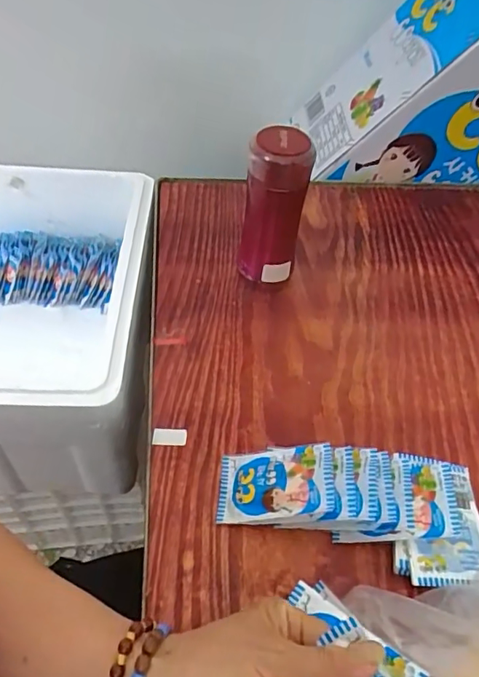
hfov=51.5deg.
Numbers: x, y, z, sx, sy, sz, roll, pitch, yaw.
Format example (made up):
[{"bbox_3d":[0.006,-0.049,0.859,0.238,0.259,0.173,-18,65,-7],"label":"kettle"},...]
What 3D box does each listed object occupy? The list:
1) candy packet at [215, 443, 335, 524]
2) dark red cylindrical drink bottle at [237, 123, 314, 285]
[{"bbox_3d":[0.030,0.127,0.439,0.103,0.008,0.064,-12,44,19],"label":"candy packet"},{"bbox_3d":[0.036,-0.132,0.561,0.065,0.190,0.055,1,50,-3],"label":"dark red cylindrical drink bottle"}]

